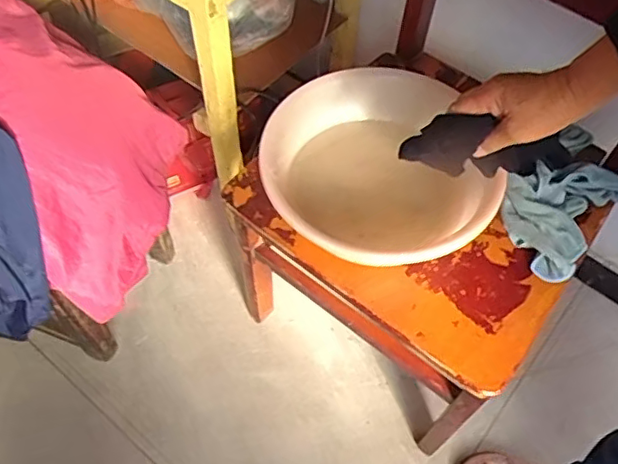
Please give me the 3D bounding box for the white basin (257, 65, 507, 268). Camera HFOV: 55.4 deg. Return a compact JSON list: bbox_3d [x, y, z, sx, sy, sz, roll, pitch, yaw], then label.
[{"bbox_3d":[0.102,-0.086,0.740,0.272,0.103,0.275,1,59,-2],"label":"white basin"}]

